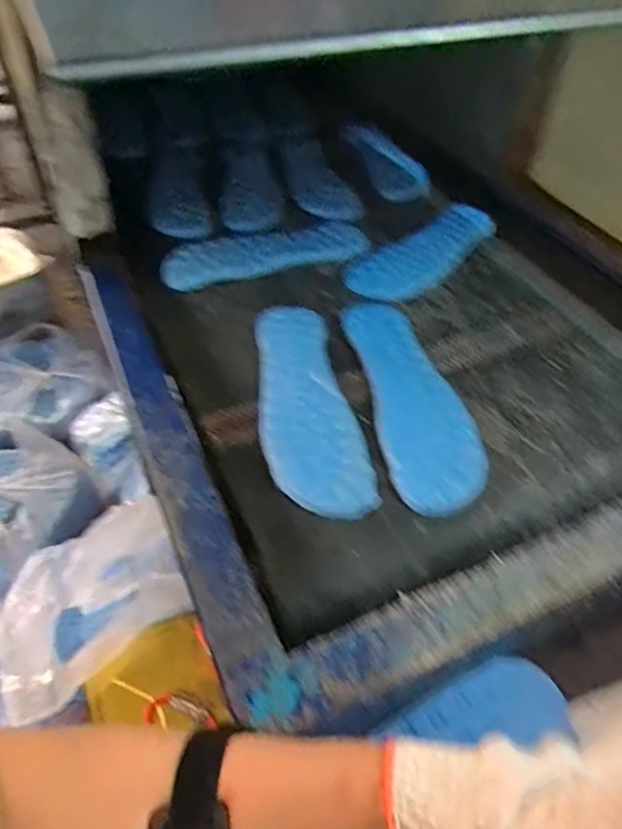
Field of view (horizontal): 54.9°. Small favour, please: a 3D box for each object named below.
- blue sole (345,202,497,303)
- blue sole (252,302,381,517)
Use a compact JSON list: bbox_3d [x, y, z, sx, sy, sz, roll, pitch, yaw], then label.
[{"bbox_3d":[0.136,-0.196,0.716,0.084,0.013,0.240,36,56,28],"label":"blue sole"},{"bbox_3d":[-0.007,-0.019,0.545,0.082,0.008,0.256,-7,48,-7],"label":"blue sole"}]

